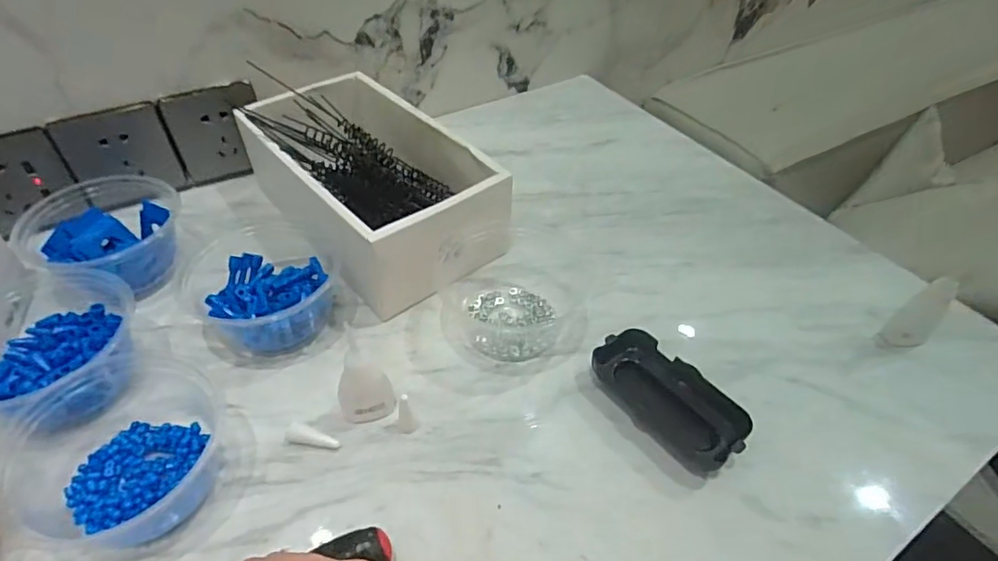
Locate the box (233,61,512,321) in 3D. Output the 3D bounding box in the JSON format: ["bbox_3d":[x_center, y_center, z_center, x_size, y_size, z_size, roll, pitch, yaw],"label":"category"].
[{"bbox_3d":[-0.114,-0.094,0.497,0.141,0.081,0.241,-31,54,-29],"label":"box"}]

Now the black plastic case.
[{"bbox_3d":[0.119,0.081,0.387,0.049,0.028,0.108,-29,53,-27],"label":"black plastic case"}]

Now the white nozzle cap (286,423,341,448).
[{"bbox_3d":[-0.123,0.104,0.366,0.034,0.012,0.010,5,45,2],"label":"white nozzle cap"}]

